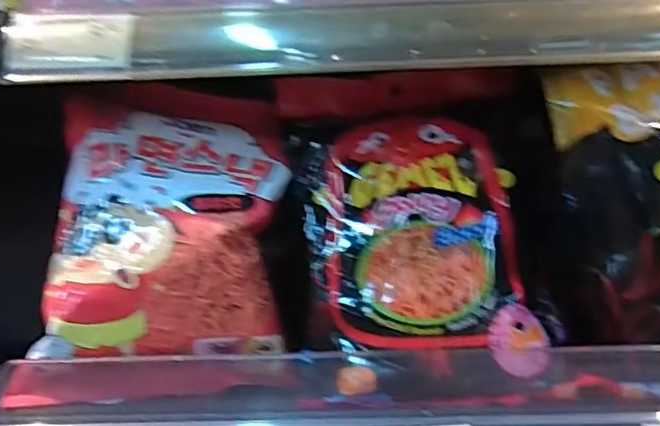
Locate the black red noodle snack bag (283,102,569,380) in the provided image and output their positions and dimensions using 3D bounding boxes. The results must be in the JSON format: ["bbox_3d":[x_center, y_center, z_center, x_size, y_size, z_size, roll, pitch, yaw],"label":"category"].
[{"bbox_3d":[0.051,0.008,0.336,0.145,0.137,0.036,-2,-6,9],"label":"black red noodle snack bag"}]

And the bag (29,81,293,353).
[{"bbox_3d":[-0.096,0.002,0.350,0.128,0.158,0.049,-1,-6,1],"label":"bag"}]

